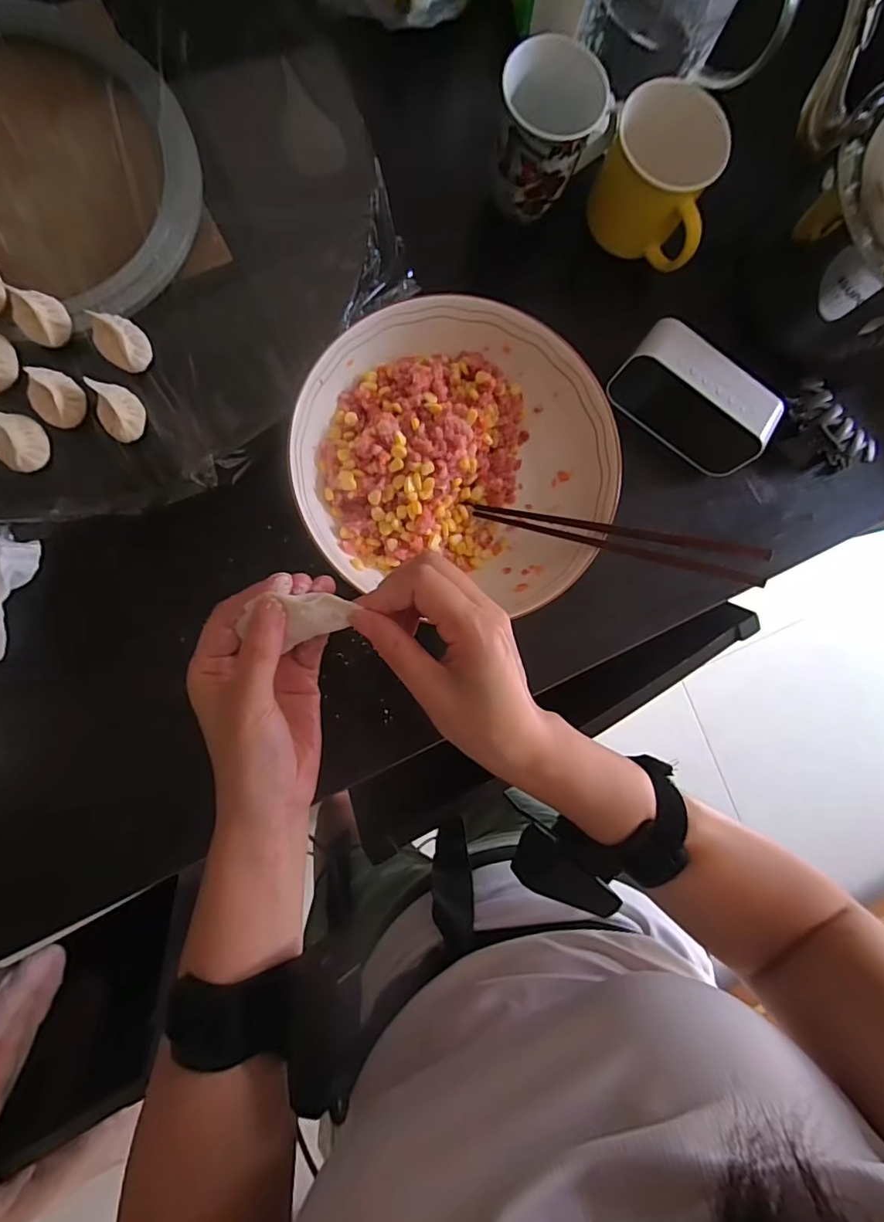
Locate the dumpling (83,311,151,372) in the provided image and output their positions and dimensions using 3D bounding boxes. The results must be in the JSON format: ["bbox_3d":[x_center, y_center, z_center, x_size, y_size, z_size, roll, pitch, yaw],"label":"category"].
[{"bbox_3d":[-0.258,-0.217,0.416,0.046,0.026,0.036,42,84,-2],"label":"dumpling"}]

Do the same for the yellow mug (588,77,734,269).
[{"bbox_3d":[0.204,-0.395,0.468,0.115,0.099,0.080,38,84,-3],"label":"yellow mug"}]

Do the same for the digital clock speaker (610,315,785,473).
[{"bbox_3d":[0.235,-0.197,0.486,0.144,0.080,0.059,34,84,-3],"label":"digital clock speaker"}]

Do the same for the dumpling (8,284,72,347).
[{"bbox_3d":[-0.323,-0.237,0.408,0.048,0.025,0.035,34,84,-3],"label":"dumpling"}]

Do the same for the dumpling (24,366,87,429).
[{"bbox_3d":[-0.307,-0.170,0.406,0.042,0.024,0.037,39,84,-3],"label":"dumpling"}]

